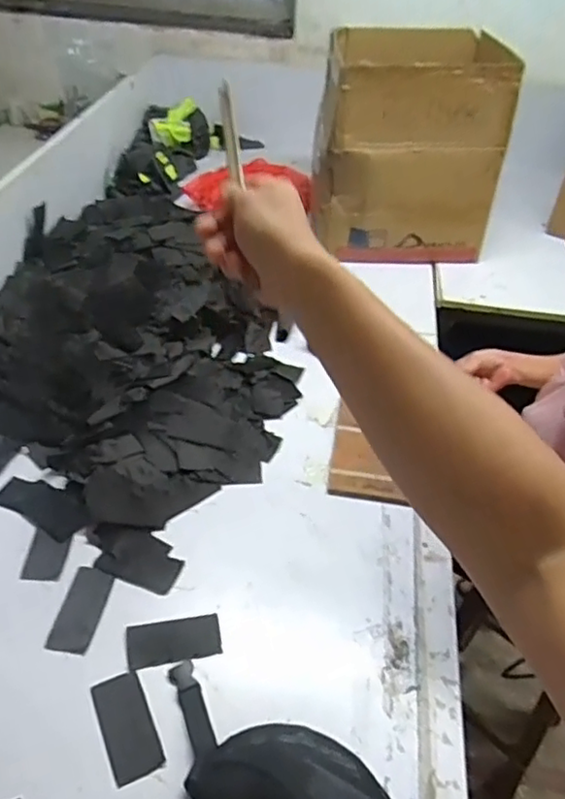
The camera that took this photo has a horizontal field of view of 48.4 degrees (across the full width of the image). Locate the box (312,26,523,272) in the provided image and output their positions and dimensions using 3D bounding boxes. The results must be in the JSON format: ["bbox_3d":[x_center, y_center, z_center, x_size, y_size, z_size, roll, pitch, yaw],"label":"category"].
[{"bbox_3d":[0.282,-0.588,1.499,0.397,0.448,0.328,1,42,-3],"label":"box"}]

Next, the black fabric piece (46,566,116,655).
[{"bbox_3d":[-0.264,0.276,0.829,0.055,0.006,0.120,7,42,3],"label":"black fabric piece"}]

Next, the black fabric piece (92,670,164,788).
[{"bbox_3d":[-0.179,0.376,0.727,0.055,0.005,0.117,-17,46,-21],"label":"black fabric piece"}]

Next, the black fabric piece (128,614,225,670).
[{"bbox_3d":[-0.138,0.309,0.805,0.115,0.004,0.053,-5,51,-12],"label":"black fabric piece"}]

